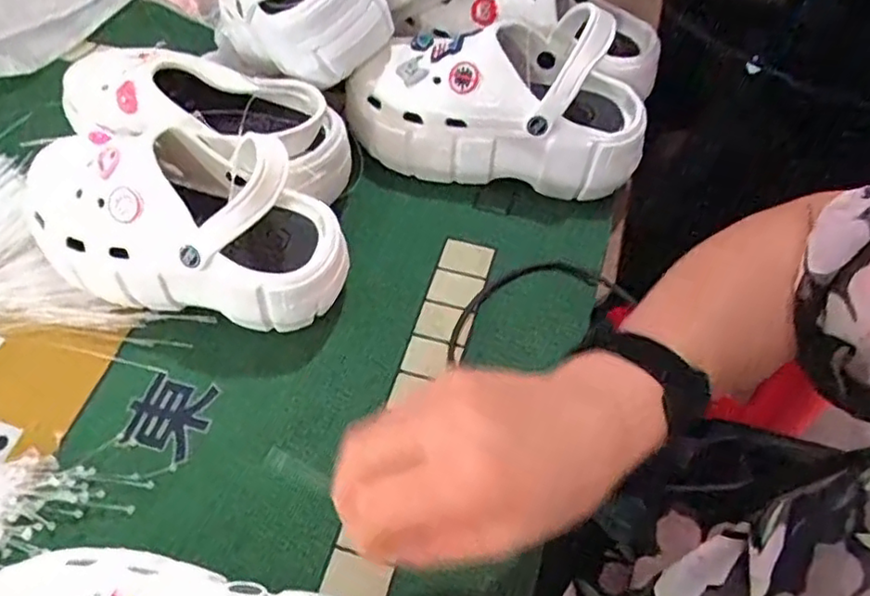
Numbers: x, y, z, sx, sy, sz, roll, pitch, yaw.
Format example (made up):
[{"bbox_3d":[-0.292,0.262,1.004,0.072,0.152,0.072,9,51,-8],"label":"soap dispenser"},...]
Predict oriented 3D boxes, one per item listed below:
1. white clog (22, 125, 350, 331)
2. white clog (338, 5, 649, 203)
[{"bbox_3d":[-0.178,-0.050,0.452,0.226,0.120,0.102,16,59,10],"label":"white clog"},{"bbox_3d":[0.050,-0.171,0.531,0.243,0.117,0.116,8,58,5],"label":"white clog"}]

